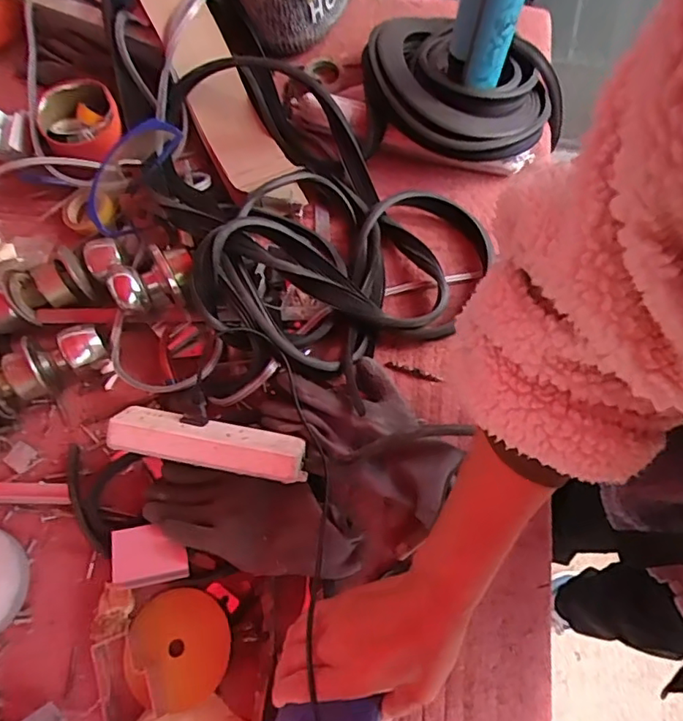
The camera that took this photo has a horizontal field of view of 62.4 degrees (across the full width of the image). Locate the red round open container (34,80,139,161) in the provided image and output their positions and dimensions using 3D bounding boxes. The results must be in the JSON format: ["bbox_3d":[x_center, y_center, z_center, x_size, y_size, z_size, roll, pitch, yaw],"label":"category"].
[{"bbox_3d":[-0.322,-0.294,0.708,0.099,0.039,0.116,-35,70,-15],"label":"red round open container"}]

